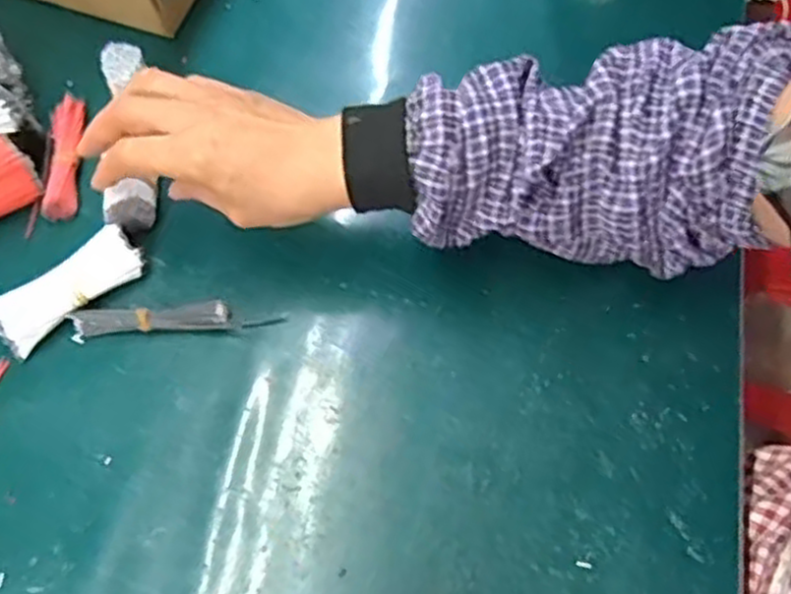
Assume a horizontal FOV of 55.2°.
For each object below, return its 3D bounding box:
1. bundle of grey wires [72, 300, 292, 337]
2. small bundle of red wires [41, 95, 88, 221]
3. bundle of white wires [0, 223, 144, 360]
[{"bbox_3d":[-0.128,0.013,0.444,0.118,0.015,0.014,-4,64,-1],"label":"bundle of grey wires"},{"bbox_3d":[-0.216,-0.091,0.495,0.023,0.014,0.088,-6,64,-2],"label":"small bundle of red wires"},{"bbox_3d":[-0.196,-0.003,0.447,0.096,0.026,0.033,-38,69,-16],"label":"bundle of white wires"}]

